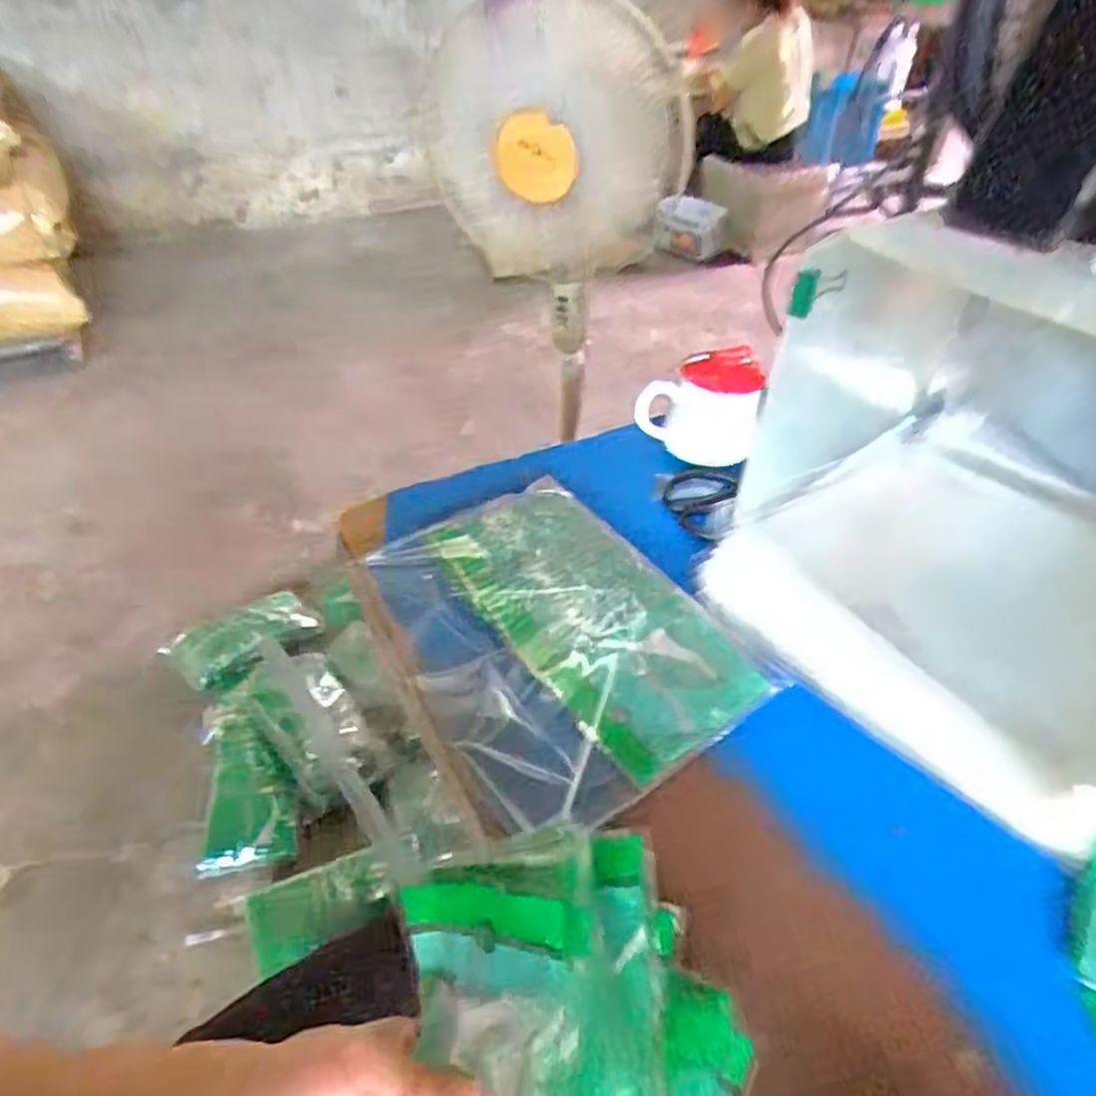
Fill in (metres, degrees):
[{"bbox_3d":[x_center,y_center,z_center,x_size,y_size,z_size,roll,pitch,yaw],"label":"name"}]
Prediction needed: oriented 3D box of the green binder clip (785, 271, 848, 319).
[{"bbox_3d":[0.184,-0.176,0.499,0.042,0.038,0.012,-20,45,-21],"label":"green binder clip"}]

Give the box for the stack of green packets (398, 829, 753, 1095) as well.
[{"bbox_3d":[0.005,0.238,0.338,0.166,0.071,0.190,-14,46,-10],"label":"stack of green packets"}]

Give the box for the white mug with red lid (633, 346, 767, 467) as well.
[{"bbox_3d":[0.148,-0.136,0.724,0.116,0.104,0.074,-2,42,-3],"label":"white mug with red lid"}]

